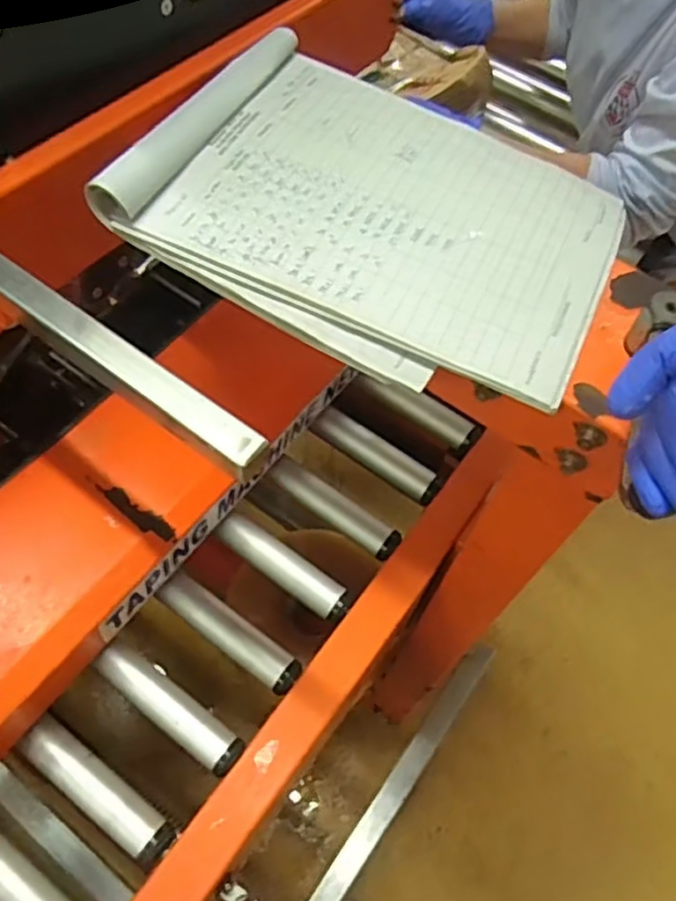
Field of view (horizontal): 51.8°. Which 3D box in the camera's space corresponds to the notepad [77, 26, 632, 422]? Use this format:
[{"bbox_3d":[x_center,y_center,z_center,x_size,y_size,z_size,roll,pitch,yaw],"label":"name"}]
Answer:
[{"bbox_3d":[0.028,-0.155,0.440,0.287,0.032,0.218,27,62,11],"label":"notepad"}]

